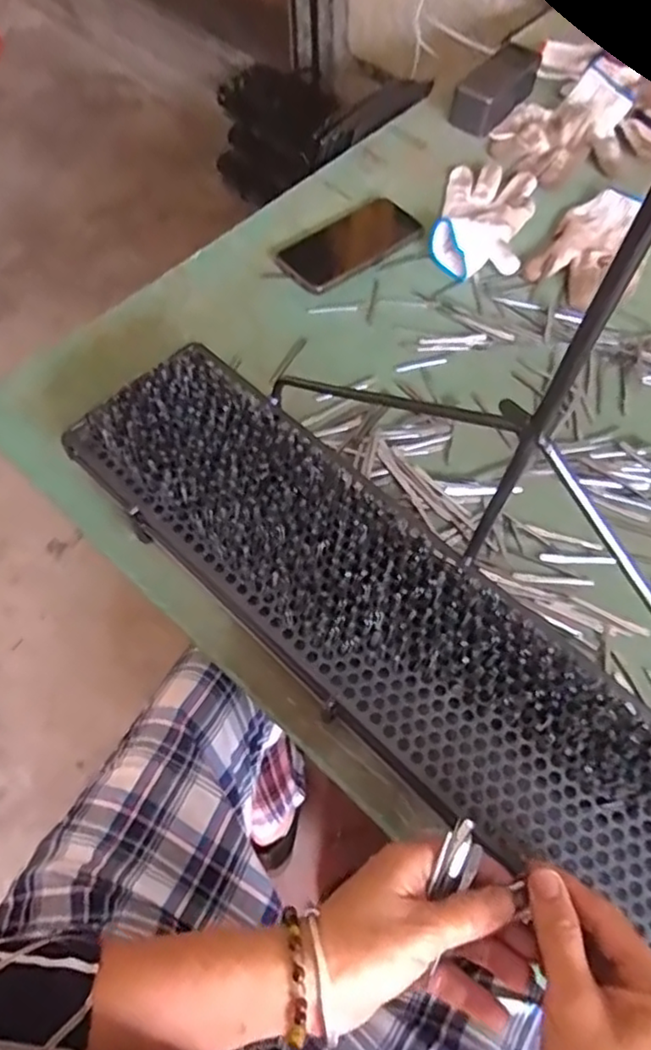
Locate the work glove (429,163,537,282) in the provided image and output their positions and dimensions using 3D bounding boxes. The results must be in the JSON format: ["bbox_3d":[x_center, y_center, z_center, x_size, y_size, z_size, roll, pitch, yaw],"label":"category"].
[{"bbox_3d":[0.181,-0.357,0.731,0.101,0.041,0.186,15,63,7],"label":"work glove"}]

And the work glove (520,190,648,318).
[{"bbox_3d":[0.304,-0.306,0.713,0.108,0.019,0.178,34,67,14],"label":"work glove"}]

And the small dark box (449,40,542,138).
[{"bbox_3d":[0.218,-0.557,0.816,0.057,0.042,0.141,35,67,16],"label":"small dark box"}]

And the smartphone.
[{"bbox_3d":[0.025,-0.312,0.715,0.156,0.010,0.077,-36,70,-18],"label":"smartphone"}]

